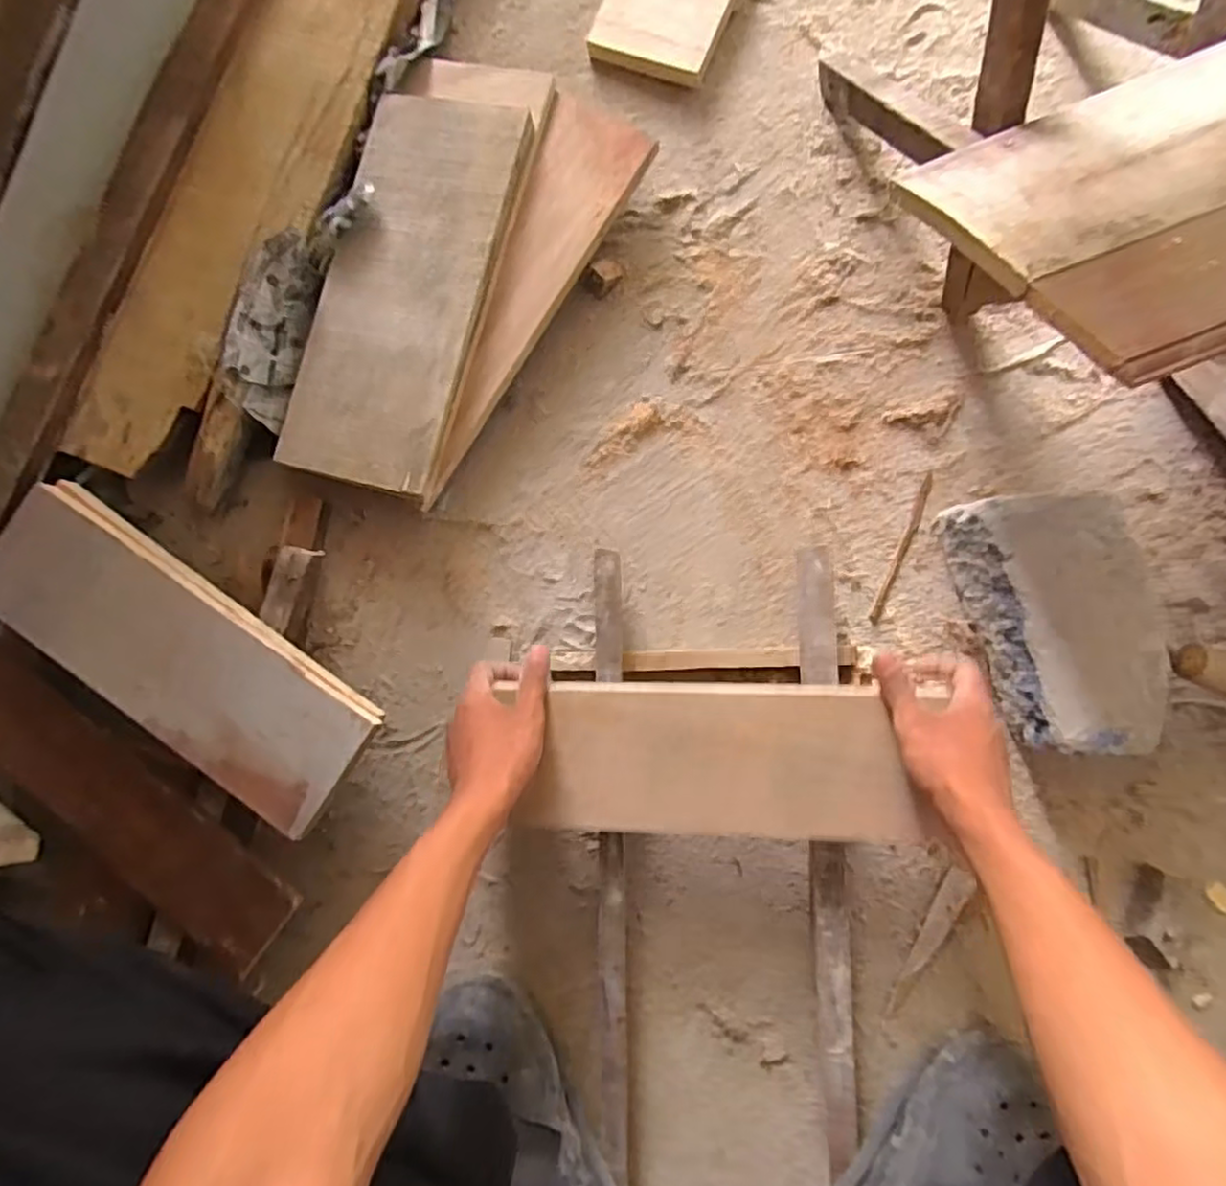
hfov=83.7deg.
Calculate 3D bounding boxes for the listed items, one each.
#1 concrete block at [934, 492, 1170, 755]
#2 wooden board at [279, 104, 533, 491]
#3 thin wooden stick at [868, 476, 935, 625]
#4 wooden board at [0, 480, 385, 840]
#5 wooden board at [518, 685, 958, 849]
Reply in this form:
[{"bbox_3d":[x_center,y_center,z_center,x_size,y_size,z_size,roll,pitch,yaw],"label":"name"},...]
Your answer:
[{"bbox_3d":[0.357,0.020,0.547,0.109,0.078,0.212,-16,84,4],"label":"concrete block"},{"bbox_3d":[-0.186,-0.269,0.611,0.149,0.025,0.350,15,87,5],"label":"wooden board"},{"bbox_3d":[0.254,-0.038,0.598,0.010,0.004,0.138,22,88,7],"label":"thin wooden stick"},{"bbox_3d":[-0.365,0.053,0.567,0.359,0.031,0.119,35,89,6],"label":"wooden board"},{"bbox_3d":[0.087,0.129,0.527,0.292,0.019,0.115,2,86,4],"label":"wooden board"}]

